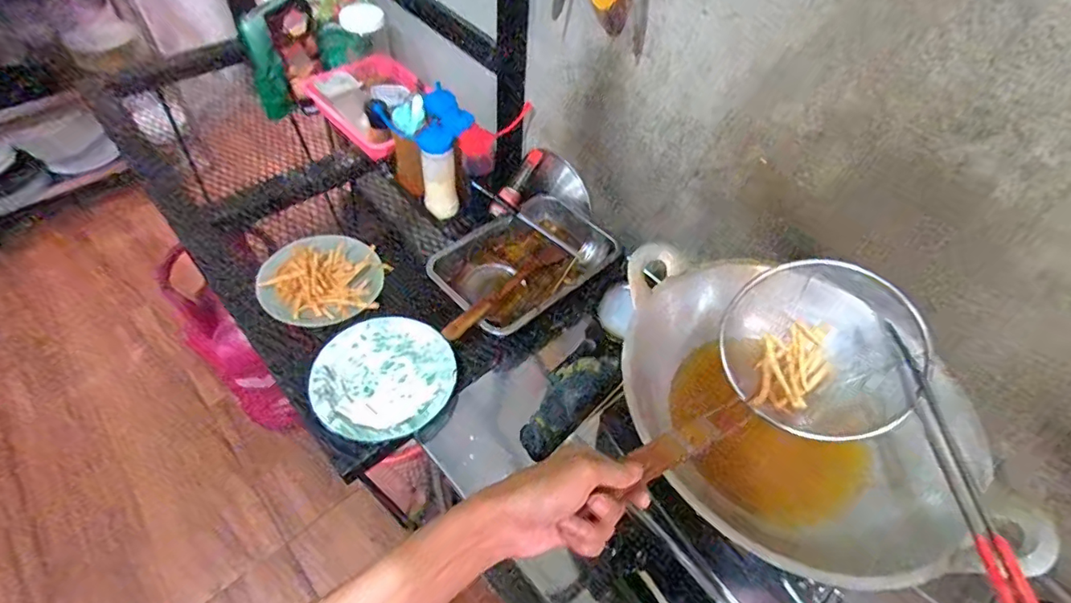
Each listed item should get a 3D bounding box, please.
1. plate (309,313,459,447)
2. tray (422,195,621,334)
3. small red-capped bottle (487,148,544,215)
[{"bbox_3d":[-0.235,0.120,0.827,0.208,0.034,0.208,2,52,-3],"label":"plate"},{"bbox_3d":[-0.010,-0.071,0.987,0.324,0.076,0.223,-35,62,-27],"label":"tray"},{"bbox_3d":[-0.037,-0.237,1.077,0.047,0.034,0.159,33,84,19],"label":"small red-capped bottle"}]

